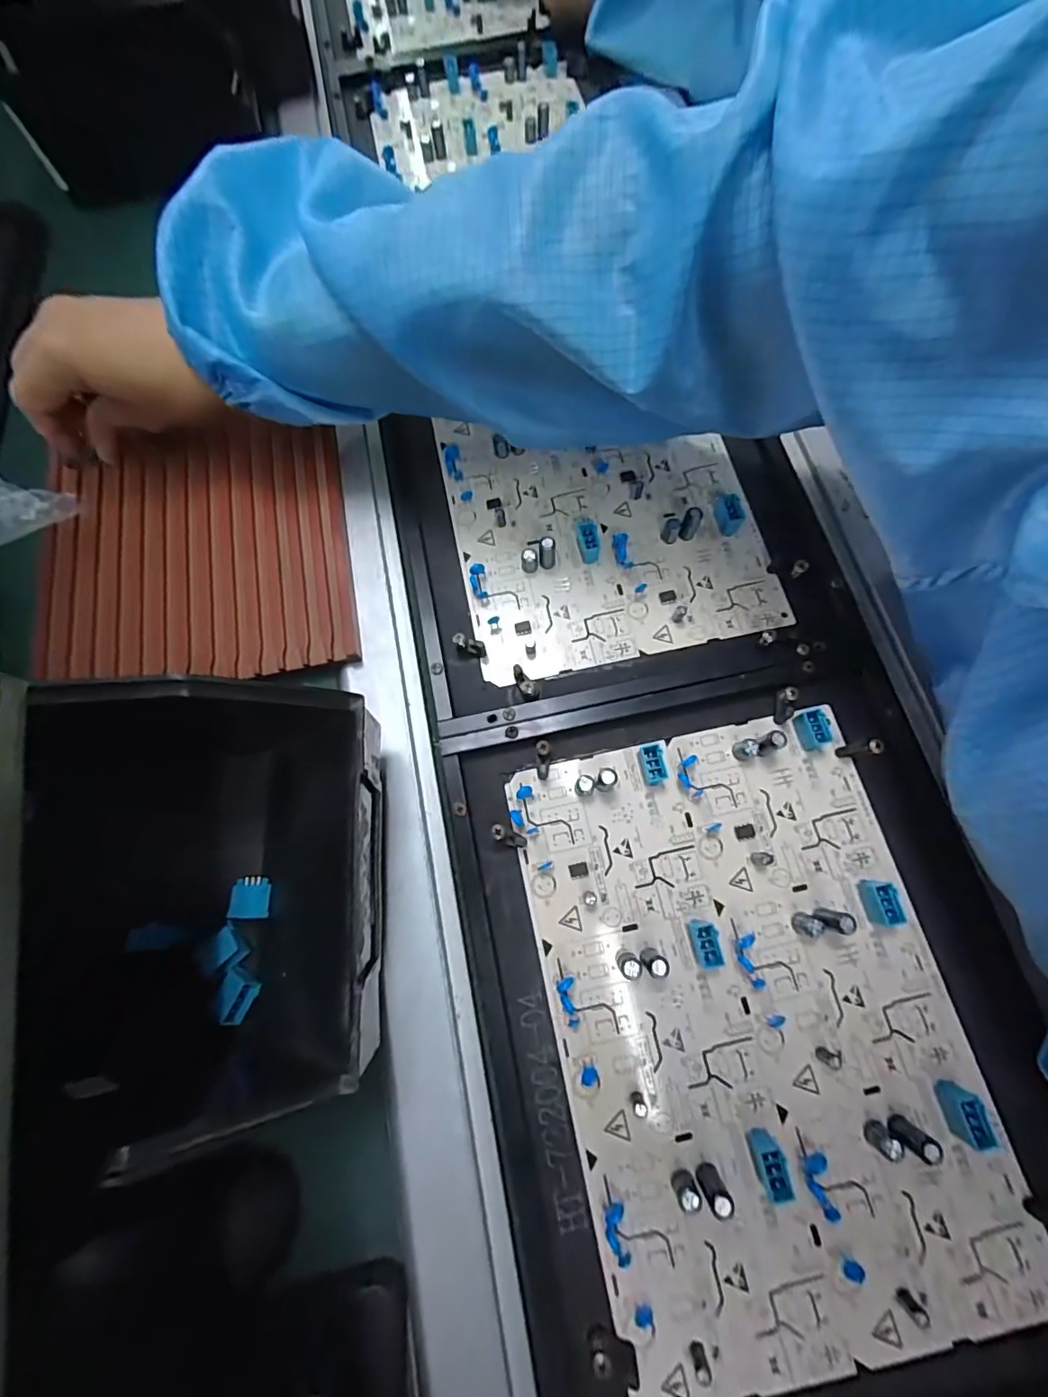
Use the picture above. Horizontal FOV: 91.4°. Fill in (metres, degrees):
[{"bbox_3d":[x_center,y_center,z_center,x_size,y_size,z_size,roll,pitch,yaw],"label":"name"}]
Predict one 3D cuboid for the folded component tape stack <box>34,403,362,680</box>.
[{"bbox_3d":[-0.194,-0.089,0.304,0.173,0.014,0.163,-10,74,-3],"label":"folded component tape stack"}]

